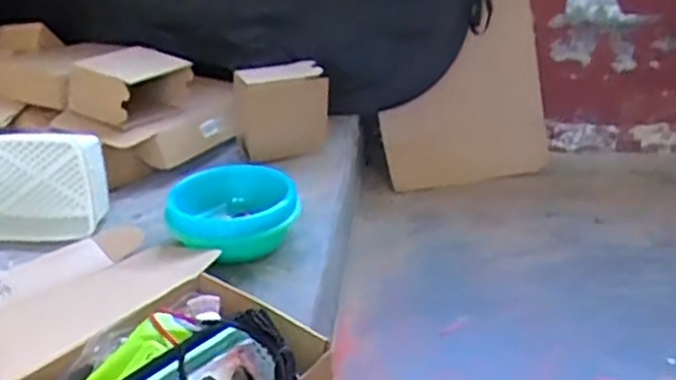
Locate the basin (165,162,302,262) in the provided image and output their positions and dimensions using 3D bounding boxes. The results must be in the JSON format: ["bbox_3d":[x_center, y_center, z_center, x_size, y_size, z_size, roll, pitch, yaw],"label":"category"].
[{"bbox_3d":[-0.191,0.043,1.279,0.238,0.109,0.188,-3,27,0],"label":"basin"}]

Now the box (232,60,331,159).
[{"bbox_3d":[-0.136,-0.189,1.766,0.226,0.335,0.040,0,57,4],"label":"box"}]

